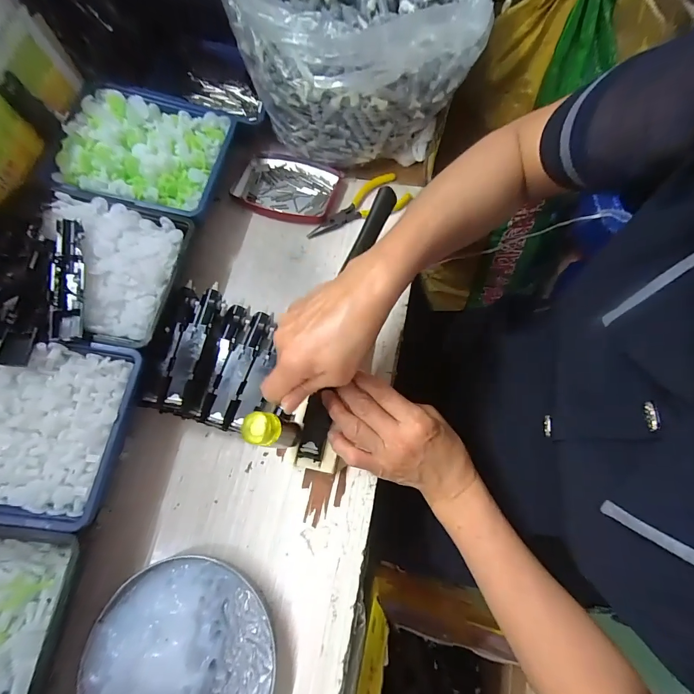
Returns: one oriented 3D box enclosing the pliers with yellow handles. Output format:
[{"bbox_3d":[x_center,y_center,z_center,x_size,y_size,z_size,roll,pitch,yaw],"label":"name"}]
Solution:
[{"bbox_3d":[0.009,-0.170,0.424,0.129,0.009,0.049,-21,70,-7],"label":"pliers with yellow handles"}]

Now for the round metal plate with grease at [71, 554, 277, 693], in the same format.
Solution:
[{"bbox_3d":[-0.132,0.245,0.272,0.143,0.024,0.140,0,69,1],"label":"round metal plate with grease"}]

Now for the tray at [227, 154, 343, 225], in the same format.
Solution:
[{"bbox_3d":[-0.076,-0.192,0.437,0.127,0.018,0.087,14,70,6],"label":"tray"}]

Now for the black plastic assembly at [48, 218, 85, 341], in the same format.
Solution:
[{"bbox_3d":[-0.247,-0.063,0.320,0.024,0.019,0.111,-10,69,-3],"label":"black plastic assembly"}]

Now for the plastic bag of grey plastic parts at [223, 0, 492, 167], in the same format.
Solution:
[{"bbox_3d":[0.019,-0.343,0.381,0.249,0.201,0.242,25,72,10],"label":"plastic bag of grey plastic parts"}]

